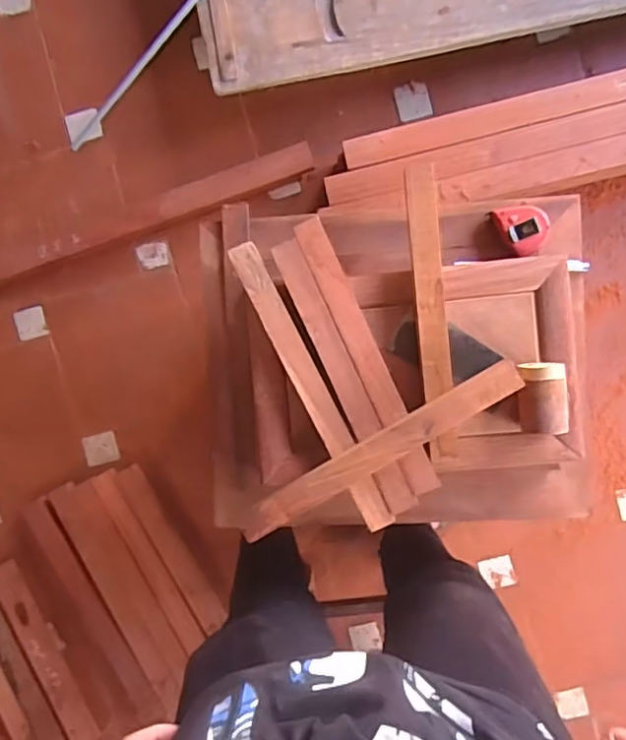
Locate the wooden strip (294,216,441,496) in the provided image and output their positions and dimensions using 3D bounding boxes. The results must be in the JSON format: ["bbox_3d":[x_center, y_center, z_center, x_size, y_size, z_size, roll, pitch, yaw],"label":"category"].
[{"bbox_3d":[0.059,-0.016,0.686,0.035,0.019,0.328,-24,89,6],"label":"wooden strip"}]

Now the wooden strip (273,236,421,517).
[{"bbox_3d":[0.035,0.008,0.684,0.034,0.015,0.325,-25,89,6],"label":"wooden strip"}]

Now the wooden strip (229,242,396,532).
[{"bbox_3d":[-0.004,0.018,0.692,0.035,0.018,0.354,-28,89,6],"label":"wooden strip"}]

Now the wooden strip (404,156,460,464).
[{"bbox_3d":[0.132,-0.064,0.673,0.033,0.019,0.322,-5,91,6],"label":"wooden strip"}]

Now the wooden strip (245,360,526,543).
[{"bbox_3d":[0.070,0.087,0.655,0.327,0.022,0.035,-32,89,6],"label":"wooden strip"}]

